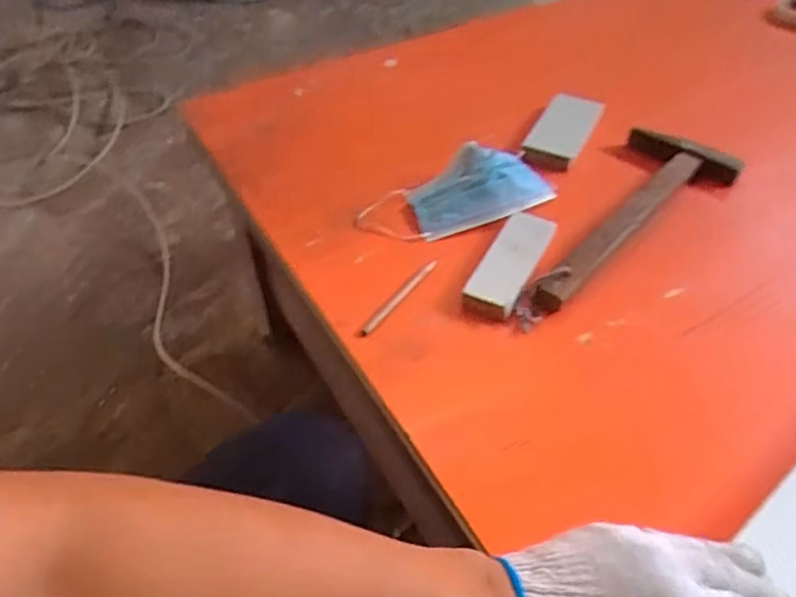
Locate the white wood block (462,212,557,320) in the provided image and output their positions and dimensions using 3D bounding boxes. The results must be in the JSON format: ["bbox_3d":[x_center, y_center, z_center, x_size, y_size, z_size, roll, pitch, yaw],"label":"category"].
[{"bbox_3d":[0.114,-0.038,0.645,0.049,0.023,0.146,19,50,19],"label":"white wood block"}]

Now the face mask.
[{"bbox_3d":[0.066,-0.121,0.704,0.218,0.052,0.097,-20,48,-16],"label":"face mask"}]

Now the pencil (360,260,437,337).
[{"bbox_3d":[0.001,-0.003,0.623,0.009,0.010,0.122,26,52,24],"label":"pencil"}]

